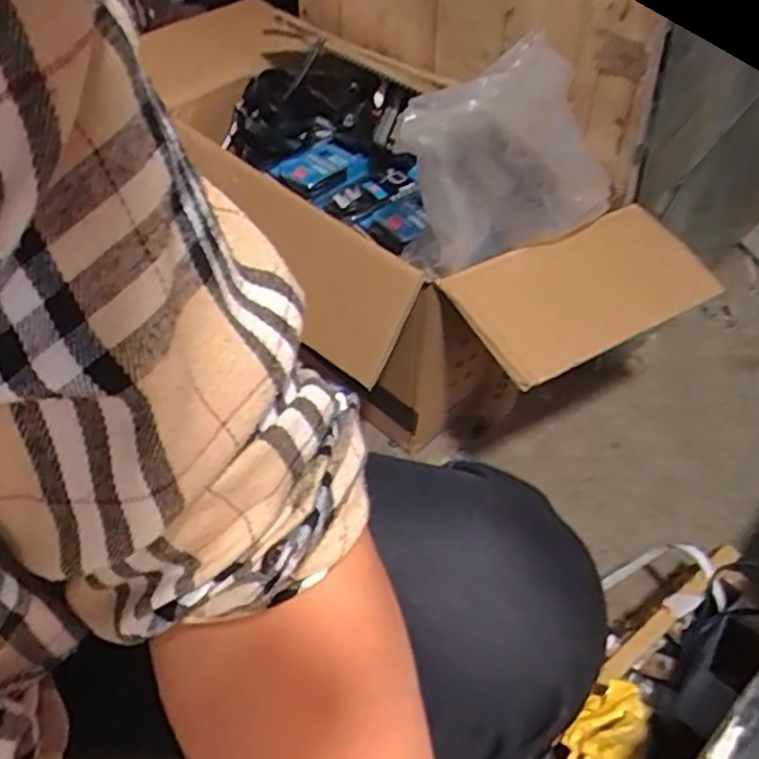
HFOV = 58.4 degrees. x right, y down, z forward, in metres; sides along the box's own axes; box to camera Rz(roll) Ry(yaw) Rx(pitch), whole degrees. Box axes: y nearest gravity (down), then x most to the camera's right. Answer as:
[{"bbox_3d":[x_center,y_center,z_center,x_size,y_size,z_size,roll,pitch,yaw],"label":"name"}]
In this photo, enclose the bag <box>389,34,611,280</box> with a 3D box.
[{"bbox_3d":[0.099,-0.188,0.611,0.196,0.177,0.116,-32,58,-23],"label":"bag"}]

